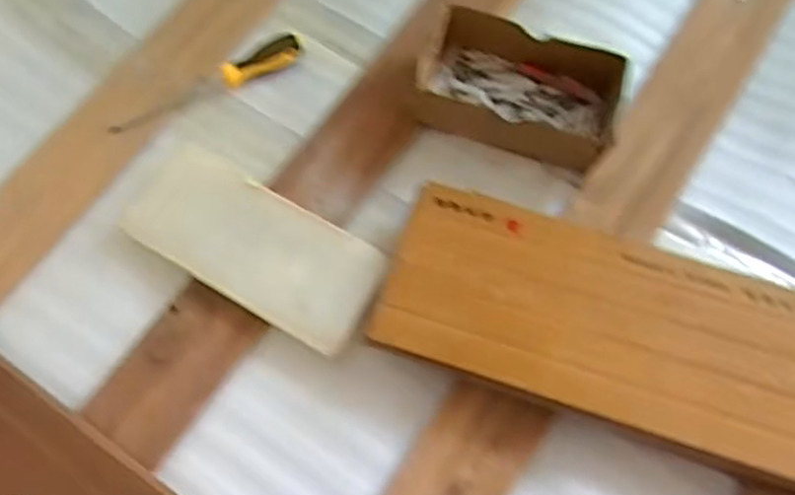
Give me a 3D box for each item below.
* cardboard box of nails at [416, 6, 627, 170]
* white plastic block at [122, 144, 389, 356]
[{"bbox_3d":[0.115,-0.150,0.666,0.185,0.051,0.112,21,69,8],"label":"cardboard box of nails"},{"bbox_3d":[-0.129,-0.003,0.633,0.236,0.025,0.103,29,70,11],"label":"white plastic block"}]

